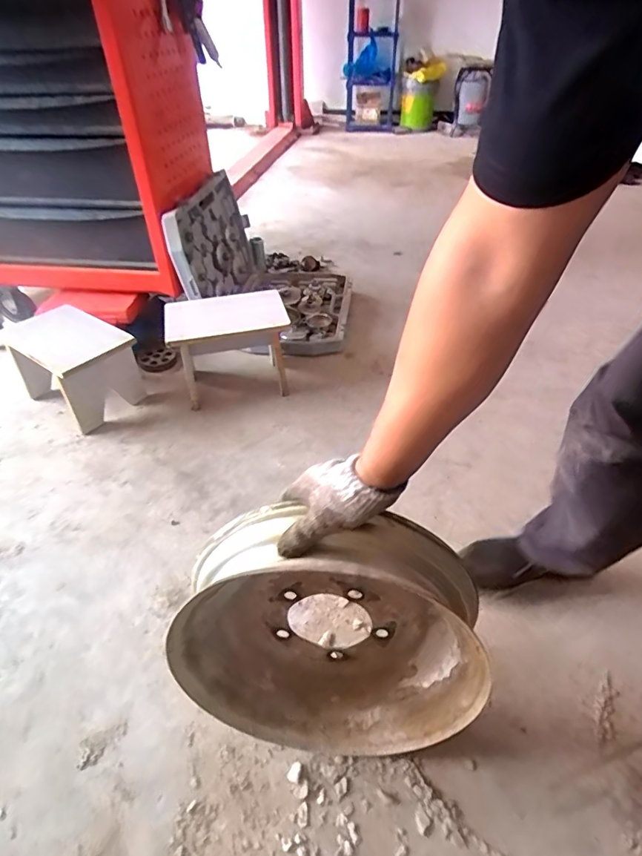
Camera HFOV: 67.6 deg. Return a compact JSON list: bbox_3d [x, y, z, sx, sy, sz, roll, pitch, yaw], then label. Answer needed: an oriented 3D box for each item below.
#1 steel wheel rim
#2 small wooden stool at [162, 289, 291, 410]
[{"bbox_3d":[0.008,0.270,0.605,0.355,0.359,0.139,3,41,4],"label":"steel wheel rim"},{"bbox_3d":[-0.246,-0.233,1.287,0.303,0.221,0.241,-11,42,-11],"label":"small wooden stool"}]

